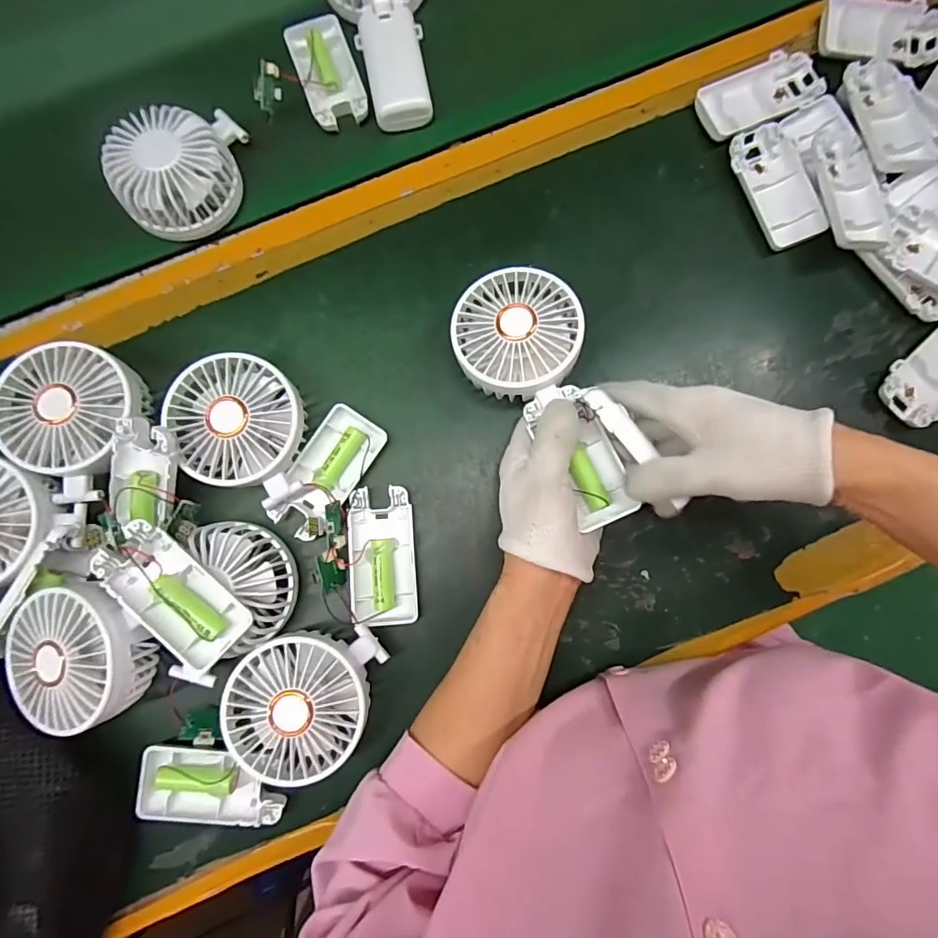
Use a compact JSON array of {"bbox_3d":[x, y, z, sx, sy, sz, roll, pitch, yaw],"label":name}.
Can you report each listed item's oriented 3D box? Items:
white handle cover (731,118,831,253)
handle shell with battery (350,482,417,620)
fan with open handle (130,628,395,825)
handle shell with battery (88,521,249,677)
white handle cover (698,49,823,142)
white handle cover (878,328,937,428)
[{"bbox_3d":[0.238,-0.219,0.390,0.049,0.010,0.094,-22,82,-3],"label":"white handle cover"},{"bbox_3d":[-0.061,0.061,0.356,0.044,0.018,0.092,-4,82,-1],"label":"handle shell with battery"},{"bbox_3d":[-0.132,0.174,0.328,0.184,0.045,0.088,-42,86,-5],"label":"fan with open handle"},{"bbox_3d":[-0.178,0.076,0.305,0.092,0.021,0.047,45,84,6],"label":"handle shell with battery"},{"bbox_3d":[0.230,-0.295,0.399,0.096,0.011,0.046,-24,82,-3],"label":"white handle cover"},{"bbox_3d":[0.352,-0.074,0.377,0.095,0.016,0.048,-42,84,-6],"label":"white handle cover"}]

